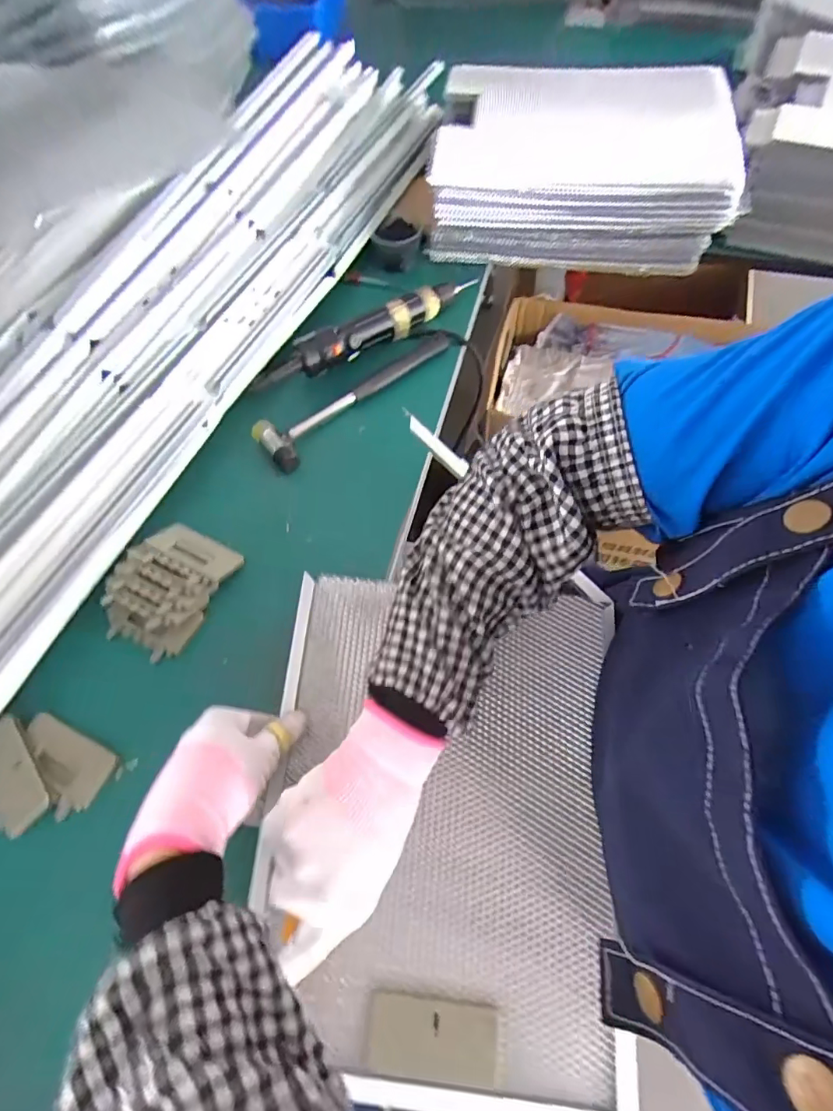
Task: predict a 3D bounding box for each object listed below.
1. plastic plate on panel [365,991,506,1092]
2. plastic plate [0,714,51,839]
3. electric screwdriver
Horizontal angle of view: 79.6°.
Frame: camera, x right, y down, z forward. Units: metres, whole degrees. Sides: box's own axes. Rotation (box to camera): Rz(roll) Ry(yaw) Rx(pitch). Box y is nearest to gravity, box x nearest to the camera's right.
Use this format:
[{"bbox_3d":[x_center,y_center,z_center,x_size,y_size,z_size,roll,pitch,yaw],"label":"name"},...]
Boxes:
[{"bbox_3d":[0.013,0.323,0.333,0.090,0.006,0.041,6,65,6],"label":"plastic plate on panel"},{"bbox_3d":[-0.328,0.177,0.403,0.045,0.009,0.089,-45,68,-4],"label":"plastic plate"},{"bbox_3d":[-0.055,-0.264,0.577,0.295,0.040,0.034,-31,67,-11],"label":"electric screwdriver"}]

